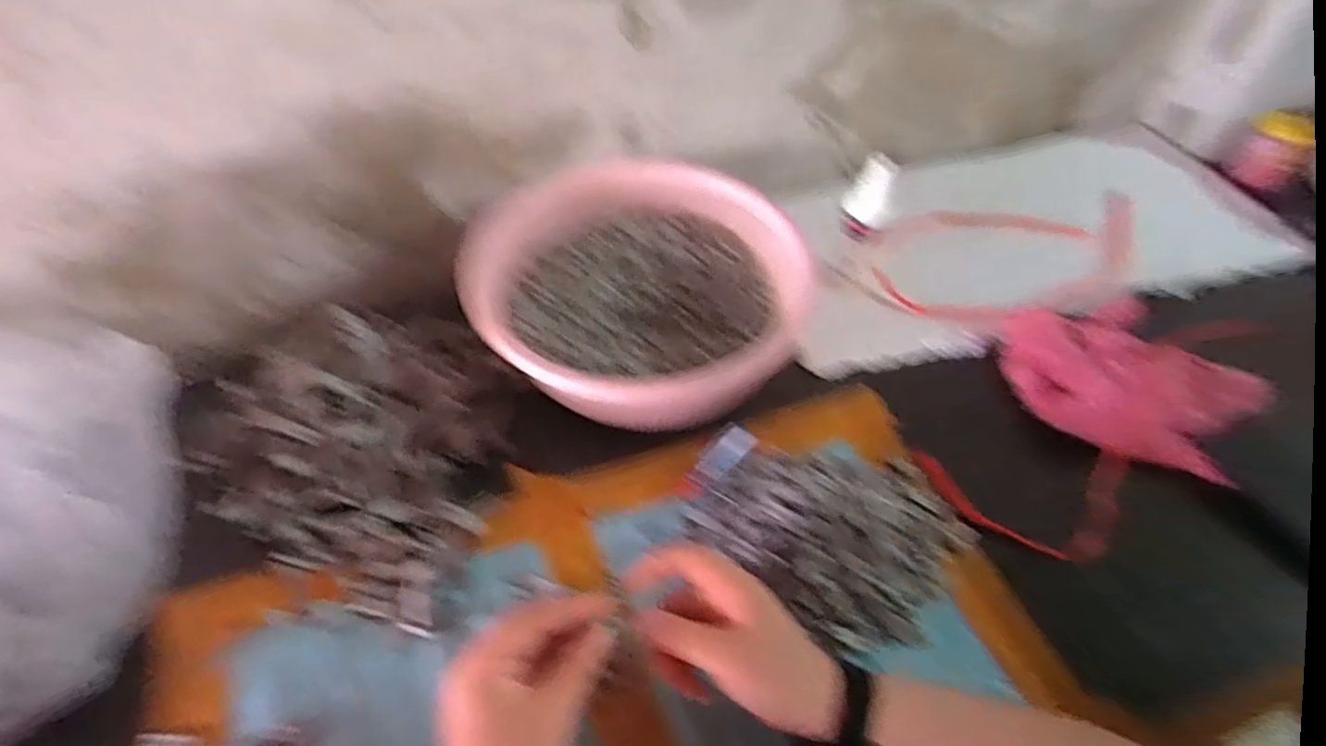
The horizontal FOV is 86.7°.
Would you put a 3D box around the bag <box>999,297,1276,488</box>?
[{"bbox_3d":[0.379,0.012,0.558,0.197,0.060,0.124,18,51,13],"label":"bag"}]

